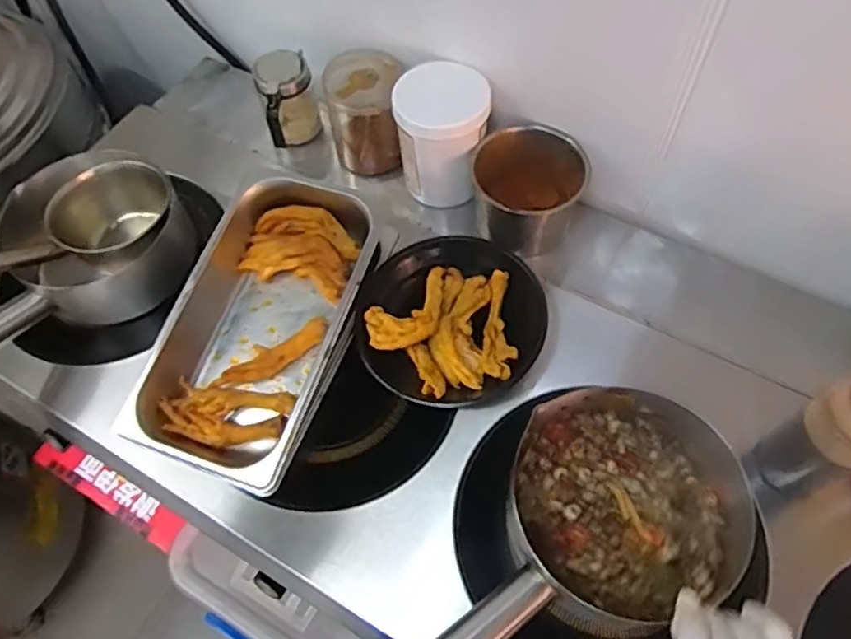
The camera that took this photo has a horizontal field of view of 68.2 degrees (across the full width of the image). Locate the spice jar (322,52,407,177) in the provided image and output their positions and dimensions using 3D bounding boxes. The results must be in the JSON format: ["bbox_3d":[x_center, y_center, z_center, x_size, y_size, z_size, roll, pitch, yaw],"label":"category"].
[{"bbox_3d":[-0.075,-0.262,0.818,0.093,0.141,0.095,-1,61,2],"label":"spice jar"}]

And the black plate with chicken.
[{"bbox_3d":[0.023,0.003,0.654,0.192,0.051,0.183,39,70,21],"label":"black plate with chicken"}]

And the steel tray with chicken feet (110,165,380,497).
[{"bbox_3d":[-0.167,0.004,0.662,0.173,0.083,0.306,16,63,12],"label":"steel tray with chicken feet"}]

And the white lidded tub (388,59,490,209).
[{"bbox_3d":[0.021,-0.219,0.764,0.109,0.144,0.098,-2,61,2],"label":"white lidded tub"}]

